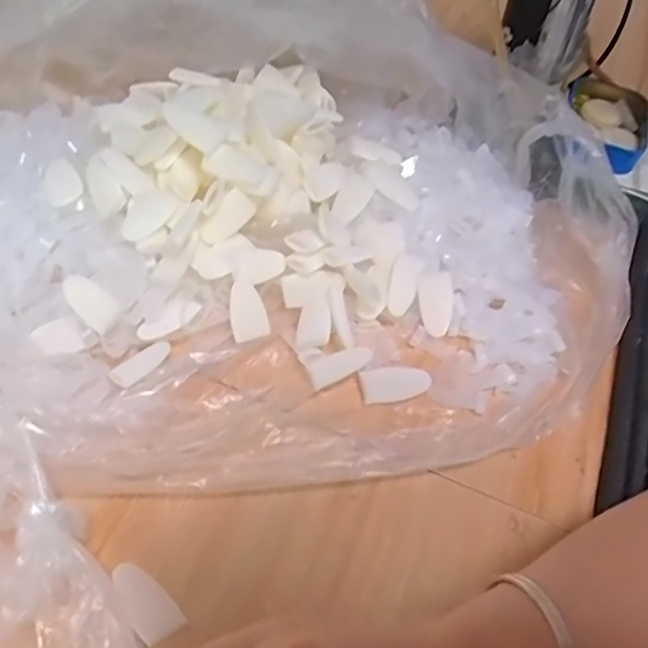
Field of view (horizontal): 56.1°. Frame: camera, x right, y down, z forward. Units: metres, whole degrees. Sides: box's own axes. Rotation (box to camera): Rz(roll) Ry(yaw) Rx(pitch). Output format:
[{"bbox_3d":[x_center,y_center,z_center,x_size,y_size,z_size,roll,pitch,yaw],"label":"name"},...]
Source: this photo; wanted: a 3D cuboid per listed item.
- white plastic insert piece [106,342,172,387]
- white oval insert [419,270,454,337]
[{"bbox_3d":[-0.113,0.025,0.380,0.018,0.005,0.040,35,56,21],"label":"white plastic insert piece"},{"bbox_3d":[0.079,-0.015,0.428,0.025,0.005,0.047,5,82,-10],"label":"white oval insert"}]

